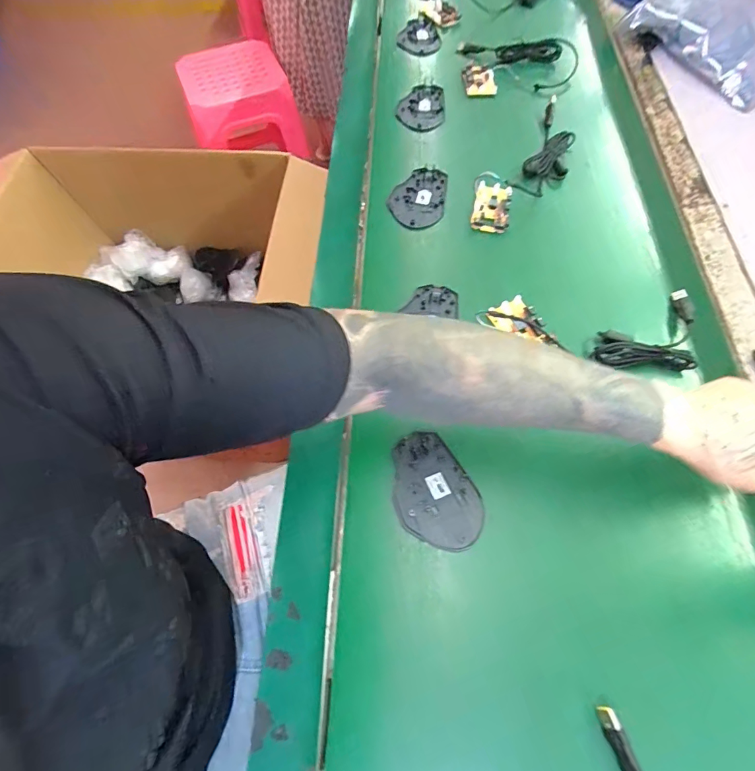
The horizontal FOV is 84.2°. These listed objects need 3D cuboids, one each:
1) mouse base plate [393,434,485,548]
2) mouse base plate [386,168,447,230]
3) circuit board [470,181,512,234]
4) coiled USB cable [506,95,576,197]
[{"bbox_3d":[0.050,0.096,0.386,0.071,0.007,0.107,-20,65,-8],"label":"mouse base plate"},{"bbox_3d":[0.053,-0.252,0.559,0.074,0.012,0.098,6,64,4],"label":"mouse base plate"},{"bbox_3d":[0.149,-0.233,0.545,0.045,0.017,0.077,11,64,6],"label":"circuit board"},{"bbox_3d":[0.246,-0.336,0.592,0.064,0.015,0.203,24,66,12],"label":"coiled USB cable"}]

